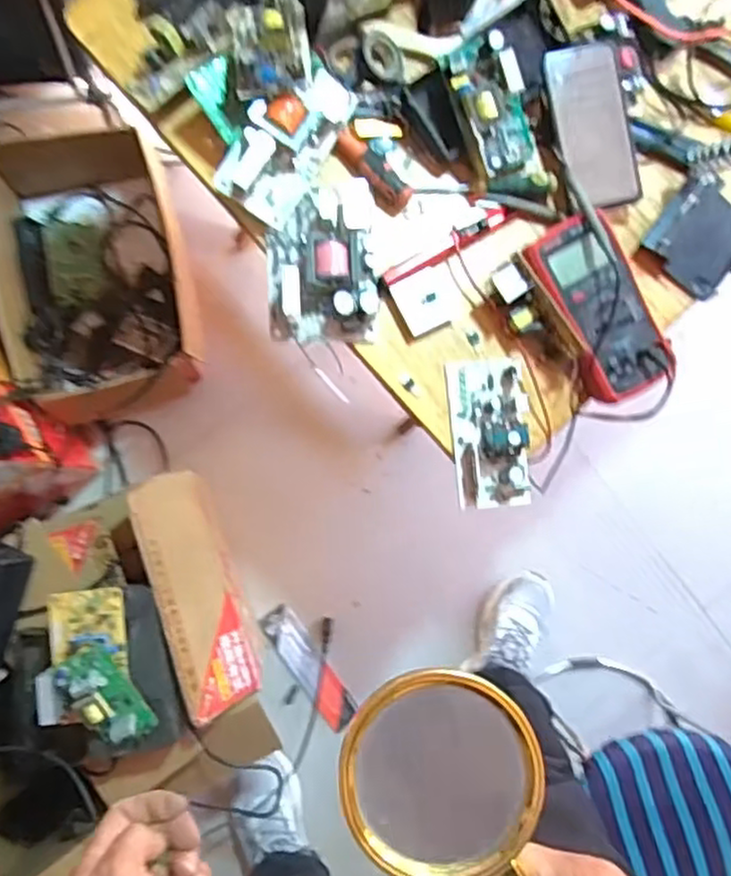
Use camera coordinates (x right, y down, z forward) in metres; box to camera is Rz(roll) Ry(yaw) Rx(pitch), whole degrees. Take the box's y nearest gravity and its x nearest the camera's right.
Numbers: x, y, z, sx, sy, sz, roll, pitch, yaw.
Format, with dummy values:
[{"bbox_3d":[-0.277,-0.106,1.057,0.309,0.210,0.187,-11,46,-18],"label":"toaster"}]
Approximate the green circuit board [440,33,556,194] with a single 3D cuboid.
[{"bbox_3d":[0.133,-0.317,0.715,0.071,0.032,0.154,-29,109,-7],"label":"green circuit board"}]

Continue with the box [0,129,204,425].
[{"bbox_3d":[-0.442,-0.267,1.155,0.257,0.170,0.472,-11,86,-6],"label":"box"}]

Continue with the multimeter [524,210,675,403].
[{"bbox_3d":[0.236,-0.127,0.713,0.094,0.041,0.186,-29,88,-7],"label":"multimeter"}]

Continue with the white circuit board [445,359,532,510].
[{"bbox_3d":[0.129,-0.006,0.710,0.077,0.042,0.148,-4,85,-5],"label":"white circuit board"}]

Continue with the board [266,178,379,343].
[{"bbox_3d":[-0.042,-0.179,0.710,0.110,0.045,0.159,-3,85,-5],"label":"board"}]

